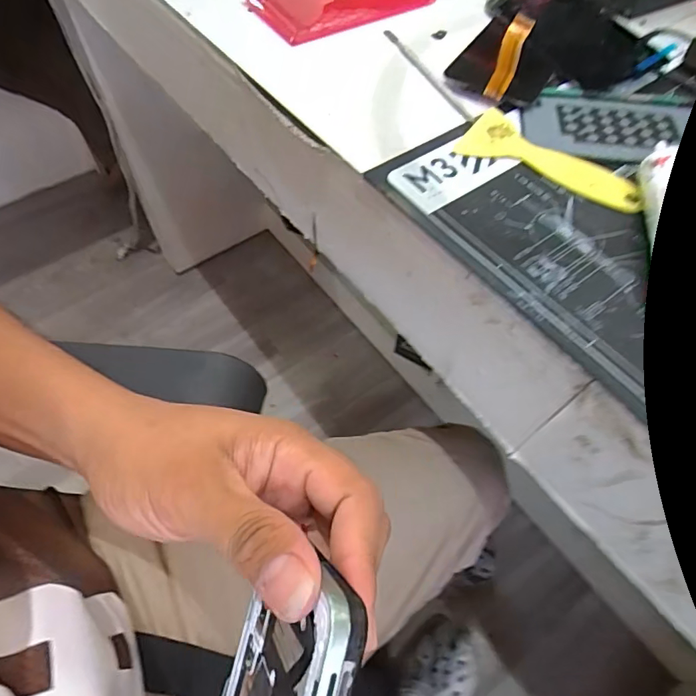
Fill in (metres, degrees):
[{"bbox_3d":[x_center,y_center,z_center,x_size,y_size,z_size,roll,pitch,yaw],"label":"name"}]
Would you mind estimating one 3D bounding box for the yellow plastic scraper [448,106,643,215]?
[{"bbox_3d":[0.136,-0.125,0.327,0.119,0.005,0.048,28,62,14],"label":"yellow plastic scraper"}]

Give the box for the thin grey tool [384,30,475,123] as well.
[{"bbox_3d":[0.062,-0.218,0.389,0.008,0.008,0.136,-21,62,-14],"label":"thin grey tool"}]

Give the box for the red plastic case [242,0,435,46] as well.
[{"bbox_3d":[-0.011,-0.322,0.451,0.152,0.016,0.101,-29,64,-18],"label":"red plastic case"}]

